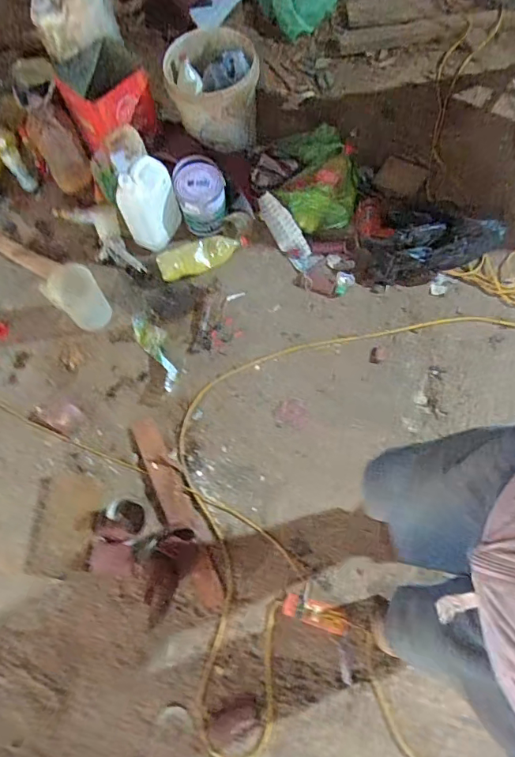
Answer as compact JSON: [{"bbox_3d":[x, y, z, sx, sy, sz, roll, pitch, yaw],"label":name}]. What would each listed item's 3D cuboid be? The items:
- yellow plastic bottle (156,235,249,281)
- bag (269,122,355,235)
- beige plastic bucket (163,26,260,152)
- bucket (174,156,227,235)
[{"bbox_3d":[-0.190,-0.438,1.636,0.322,0.063,0.115,-24,70,-7],"label":"yellow plastic bottle"},{"bbox_3d":[0.207,-0.764,1.710,0.294,0.093,0.518,-4,68,1],"label":"bag"},{"bbox_3d":[-0.155,-0.998,1.652,0.318,0.261,0.269,-6,69,2],"label":"beige plastic bucket"},{"bbox_3d":[-0.195,-0.636,1.634,0.175,0.176,0.204,-10,69,-1],"label":"bucket"}]

